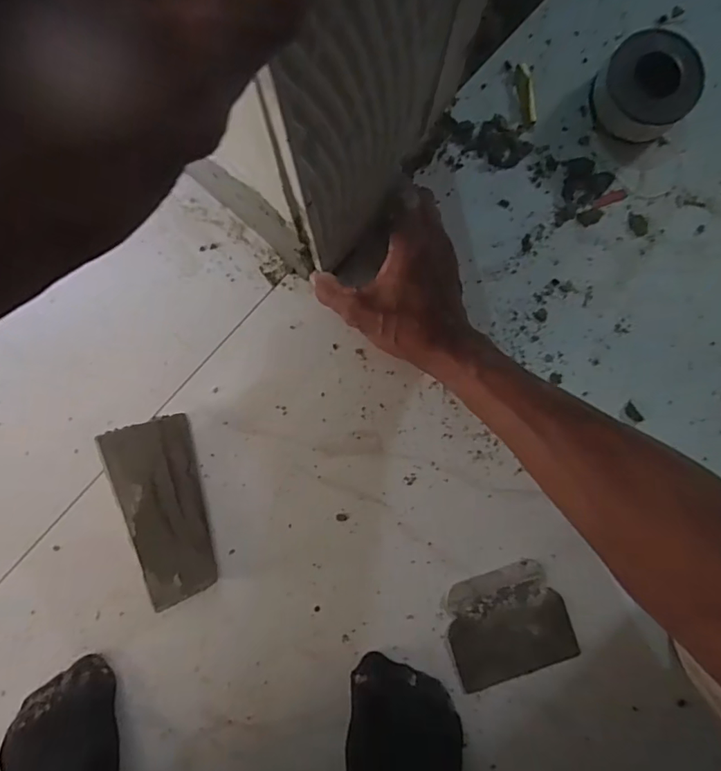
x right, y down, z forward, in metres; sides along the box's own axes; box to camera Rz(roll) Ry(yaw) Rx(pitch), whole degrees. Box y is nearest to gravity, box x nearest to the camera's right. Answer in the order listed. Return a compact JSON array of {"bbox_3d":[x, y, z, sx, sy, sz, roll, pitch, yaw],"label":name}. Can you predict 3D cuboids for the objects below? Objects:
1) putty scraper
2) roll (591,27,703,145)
[{"bbox_3d":[0.135,0.219,0.479,0.110,0.004,0.099,-20,88,-1],"label":"putty scraper"},{"bbox_3d":[0.259,-0.272,0.479,0.084,0.037,0.082,0,87,0],"label":"roll"}]

